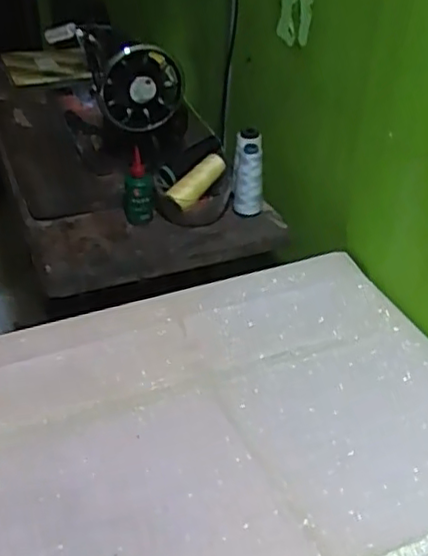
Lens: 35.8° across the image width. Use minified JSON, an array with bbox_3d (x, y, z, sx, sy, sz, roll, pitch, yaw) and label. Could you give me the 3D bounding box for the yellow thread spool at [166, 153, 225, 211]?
[{"bbox_3d":[-0.026,-0.152,1.037,0.031,0.038,0.112,33,70,35],"label":"yellow thread spool"}]

